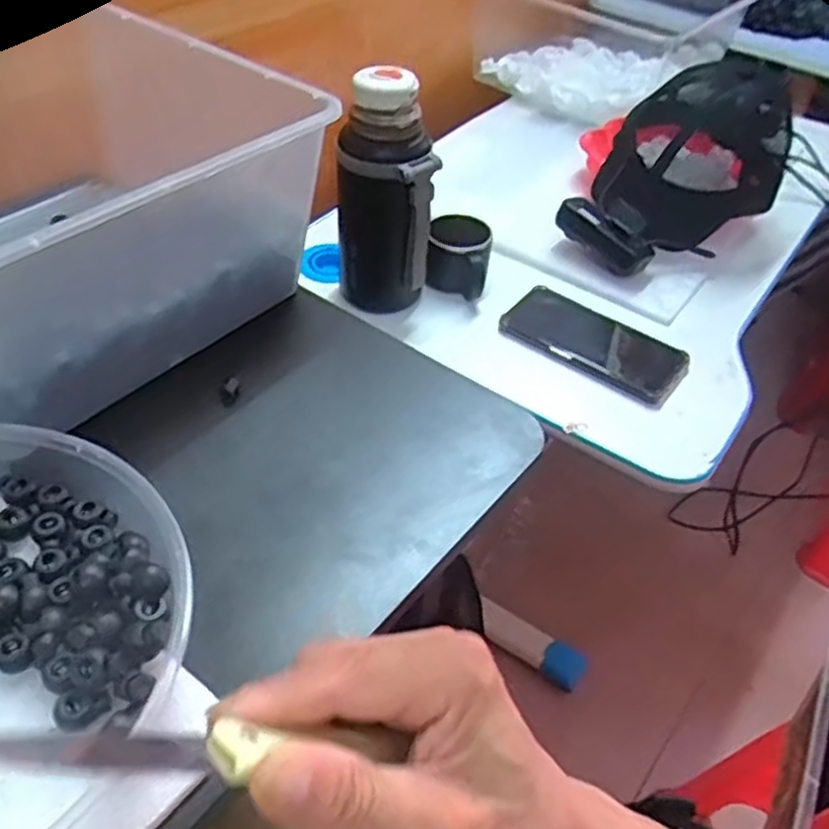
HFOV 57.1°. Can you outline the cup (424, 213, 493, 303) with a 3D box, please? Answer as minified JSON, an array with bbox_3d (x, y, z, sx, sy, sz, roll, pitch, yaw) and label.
[{"bbox_3d":[0.042,-0.154,0.732,0.057,0.062,0.052,3,46,-3],"label":"cup"}]

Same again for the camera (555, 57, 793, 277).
[{"bbox_3d":[0.280,-0.258,0.776,0.172,0.129,0.258,26,49,19],"label":"camera"}]

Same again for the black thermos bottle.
[{"bbox_3d":[-0.025,-0.182,0.654,0.067,0.202,0.068,-15,49,-19],"label":"black thermos bottle"}]

